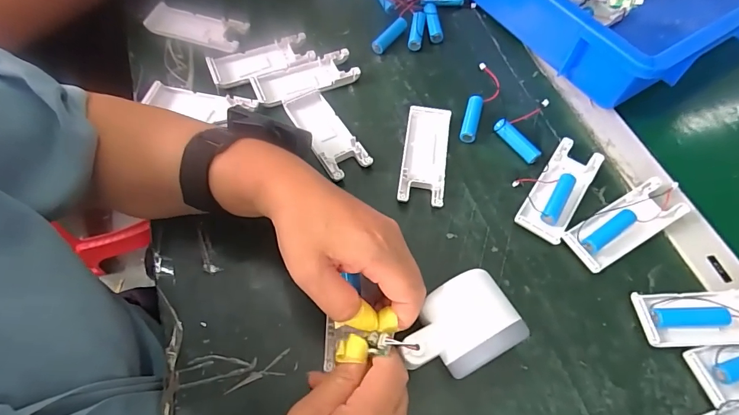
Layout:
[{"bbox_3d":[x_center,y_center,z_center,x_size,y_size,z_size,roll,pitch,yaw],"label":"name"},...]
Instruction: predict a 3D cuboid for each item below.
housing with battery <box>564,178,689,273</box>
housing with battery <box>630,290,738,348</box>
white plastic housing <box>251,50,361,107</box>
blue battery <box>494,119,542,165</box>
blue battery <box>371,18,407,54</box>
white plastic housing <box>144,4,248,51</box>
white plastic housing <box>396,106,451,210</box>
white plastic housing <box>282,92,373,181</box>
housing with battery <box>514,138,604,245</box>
[{"bbox_3d":[0.214,0.013,0.346,0.104,0.025,0.038,-28,65,-15],"label":"housing with battery"},{"bbox_3d":[0.258,0.084,0.312,0.105,0.021,0.041,-1,61,-1],"label":"housing with battery"},{"bbox_3d":[-0.065,-0.131,0.422,0.104,0.014,0.041,-20,63,-11],"label":"white plastic housing"},{"bbox_3d":[0.138,-0.063,0.387,0.017,0.012,0.049,-33,67,-17],"label":"blue battery"},{"bbox_3d":[0.021,-0.189,0.452,0.014,0.015,0.052,38,67,19],"label":"blue battery"},{"bbox_3d":[-0.189,-0.197,0.452,0.105,0.015,0.039,12,62,6],"label":"white plastic housing"},{"bbox_3d":[0.051,-0.048,0.380,0.041,0.013,0.101,9,61,4],"label":"white plastic housing"},{"bbox_3d":[-0.042,-0.070,0.390,0.039,0.013,0.103,-29,65,-15],"label":"white plastic housing"},{"bbox_3d":[0.165,-0.016,0.362,0.040,0.011,0.100,31,65,16],"label":"housing with battery"}]

